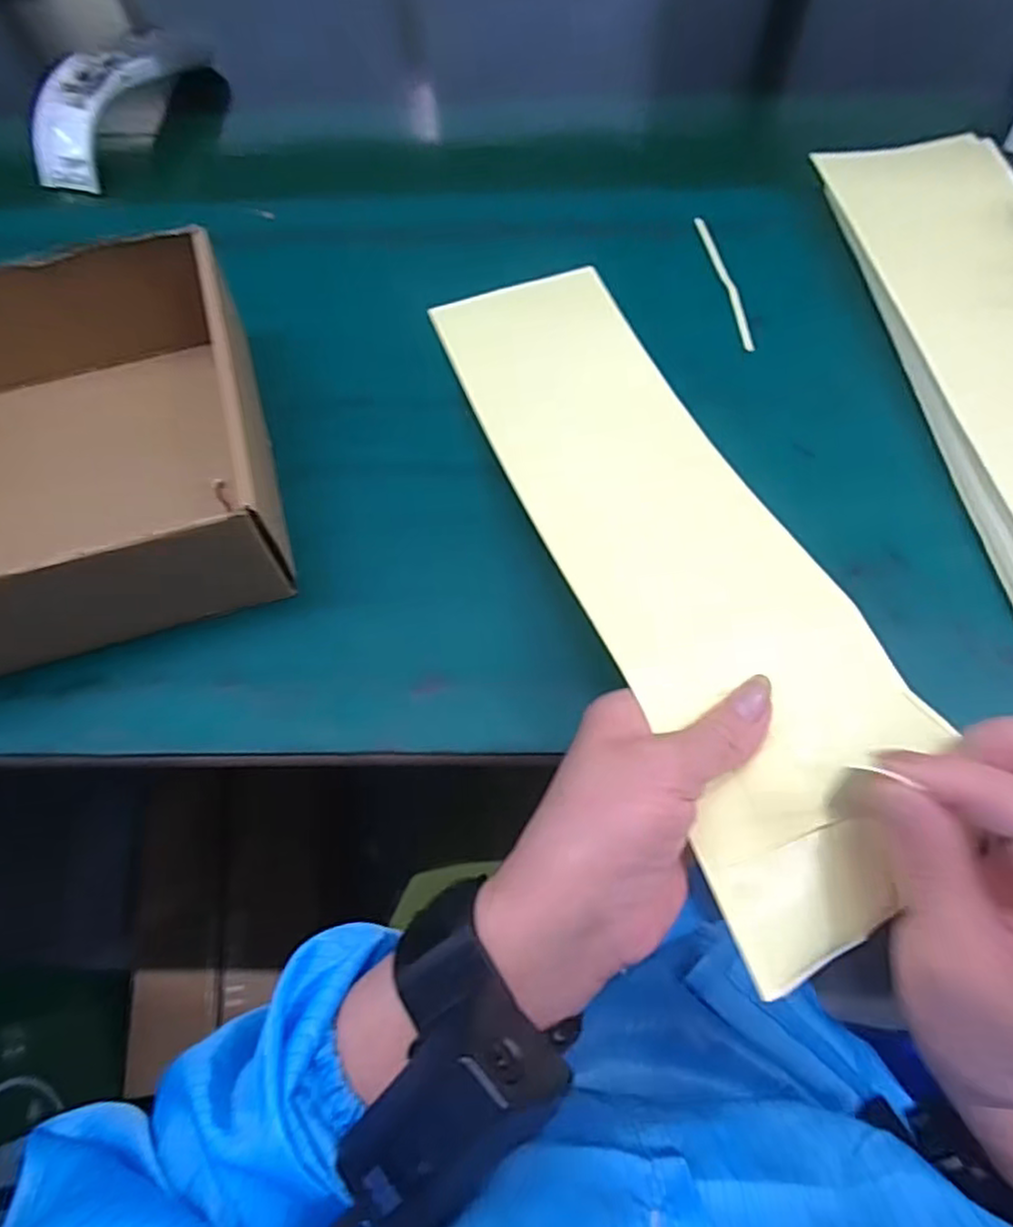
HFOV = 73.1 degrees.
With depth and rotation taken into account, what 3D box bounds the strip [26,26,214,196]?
[{"bbox_3d":[-0.296,-0.391,0.513,0.044,0.048,0.166,18,66,10],"label":"strip"}]

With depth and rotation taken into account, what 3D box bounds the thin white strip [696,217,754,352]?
[{"bbox_3d":[0.137,-0.208,0.427,0.009,0.004,0.120,-8,64,-1],"label":"thin white strip"}]

